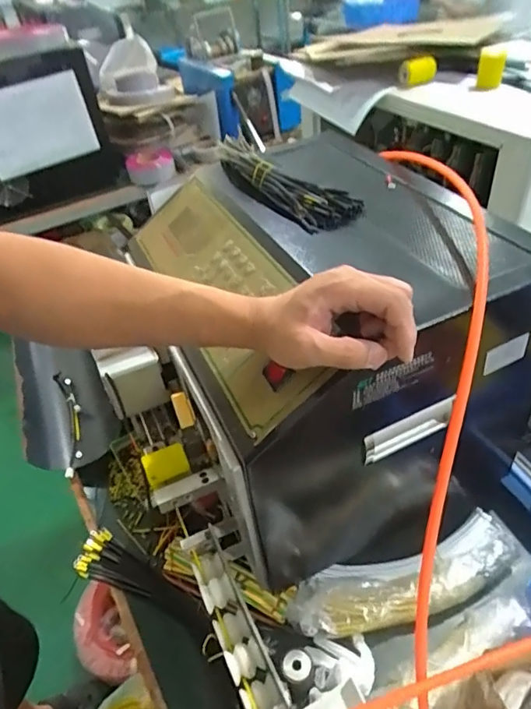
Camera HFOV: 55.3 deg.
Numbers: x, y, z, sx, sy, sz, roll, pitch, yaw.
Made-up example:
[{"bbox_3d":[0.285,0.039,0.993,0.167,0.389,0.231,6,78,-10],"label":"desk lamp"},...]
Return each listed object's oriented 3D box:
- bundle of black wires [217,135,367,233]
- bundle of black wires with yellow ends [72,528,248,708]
[{"bbox_3d":[0.008,-0.211,0.618,0.064,0.032,0.270,-30,47,-24],"label":"bundle of black wires"},{"bbox_3d":[-0.102,0.346,0.562,0.117,0.049,0.434,-27,45,-21],"label":"bundle of black wires with yellow ends"}]

